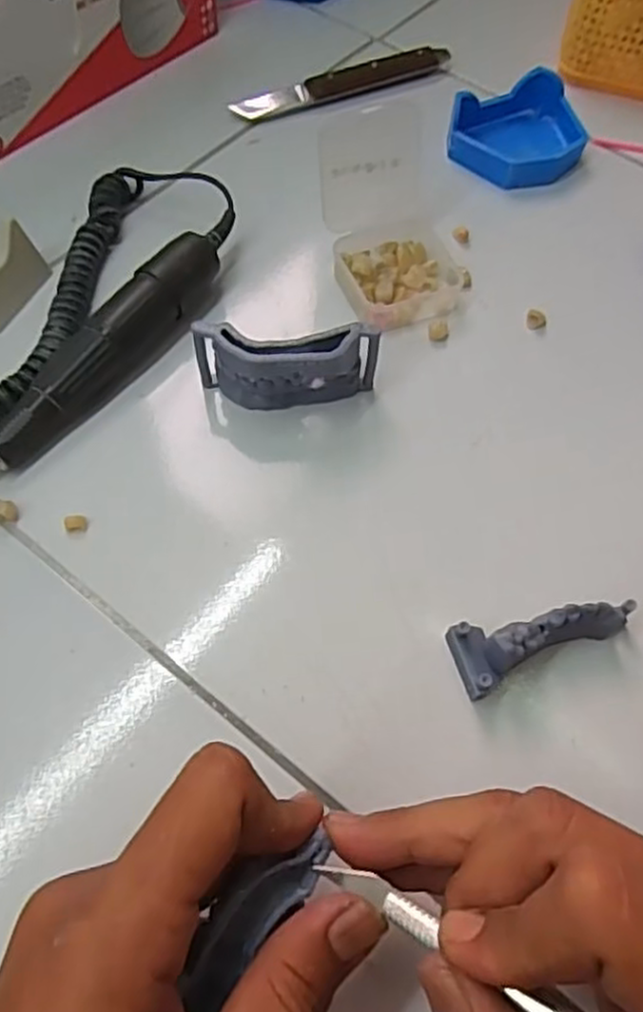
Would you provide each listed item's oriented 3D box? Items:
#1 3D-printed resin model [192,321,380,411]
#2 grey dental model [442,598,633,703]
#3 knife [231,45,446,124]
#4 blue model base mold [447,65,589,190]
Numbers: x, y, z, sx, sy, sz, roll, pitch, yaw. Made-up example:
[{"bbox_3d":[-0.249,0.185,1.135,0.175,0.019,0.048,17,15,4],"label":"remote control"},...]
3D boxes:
[{"bbox_3d":[-0.015,-0.062,0.316,0.081,0.037,0.019,0,62,-2],"label":"3D-printed resin model"},{"bbox_3d":[0.085,0.048,0.273,0.071,0.025,0.026,-20,64,-13],"label":"grey dental model"},{"bbox_3d":[0.016,-0.266,0.442,0.146,0.016,0.016,-22,65,-13],"label":"knife"},{"bbox_3d":[0.118,-0.222,0.417,0.082,0.025,0.063,-25,65,-15],"label":"blue model base mold"}]

